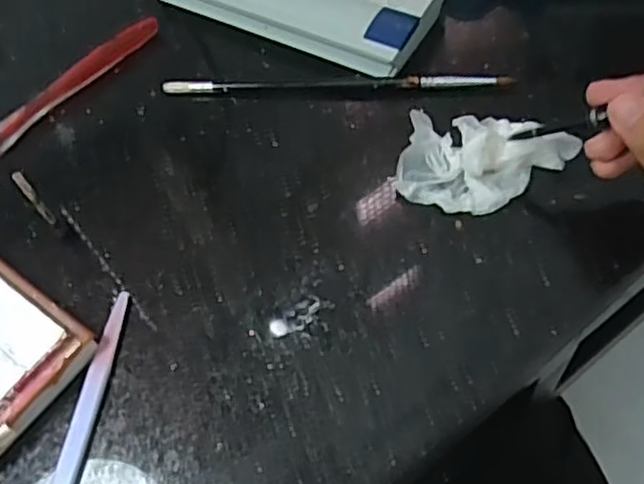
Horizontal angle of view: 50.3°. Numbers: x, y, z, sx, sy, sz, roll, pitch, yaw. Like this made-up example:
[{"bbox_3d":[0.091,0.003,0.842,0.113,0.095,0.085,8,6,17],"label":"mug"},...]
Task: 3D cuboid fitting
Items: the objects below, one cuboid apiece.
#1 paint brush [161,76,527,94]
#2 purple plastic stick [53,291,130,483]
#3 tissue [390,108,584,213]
[{"bbox_3d":[0.005,-0.085,0.362,0.182,0.011,0.009,2,62,5],"label":"paint brush"},{"bbox_3d":[-0.101,0.083,0.277,0.010,0.007,0.138,1,60,12],"label":"purple plastic stick"},{"bbox_3d":[0.076,-0.038,0.321,0.076,0.018,0.052,12,62,17],"label":"tissue"}]

